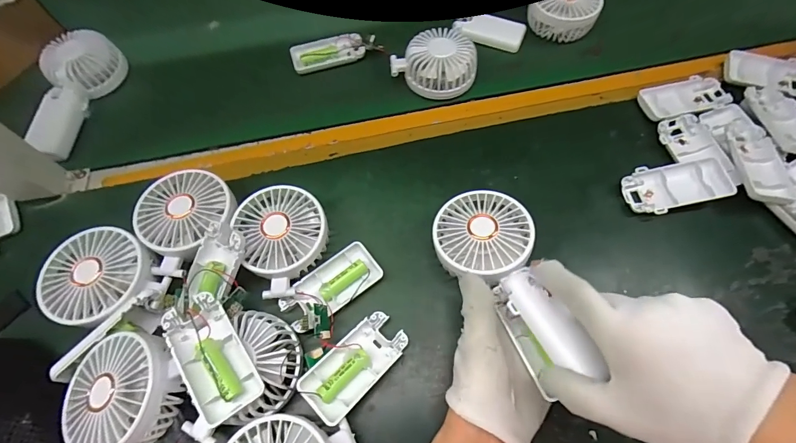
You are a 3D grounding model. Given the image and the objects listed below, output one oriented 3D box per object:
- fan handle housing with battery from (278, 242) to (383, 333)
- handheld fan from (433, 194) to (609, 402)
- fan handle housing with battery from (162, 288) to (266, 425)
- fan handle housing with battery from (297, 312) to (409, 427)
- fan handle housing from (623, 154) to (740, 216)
[{"bbox_3d":[-0.062,0.063,0.357,0.094,0.016,0.045,-36,67,-15],"label":"fan handle housing with battery"},{"bbox_3d":[0.091,0.049,0.316,0.084,0.048,0.176,-19,51,-6],"label":"handheld fan"},{"bbox_3d":[-0.142,0.104,0.292,0.045,0.026,0.090,-35,67,-15],"label":"fan handle housing with battery"},{"bbox_3d":[-0.036,0.122,0.321,0.045,0.017,0.094,40,55,18],"label":"fan handle housing with battery"},{"bbox_3d":[0.288,-0.037,0.393,0.096,0.022,0.049,-9,63,-2],"label":"fan handle housing"}]

